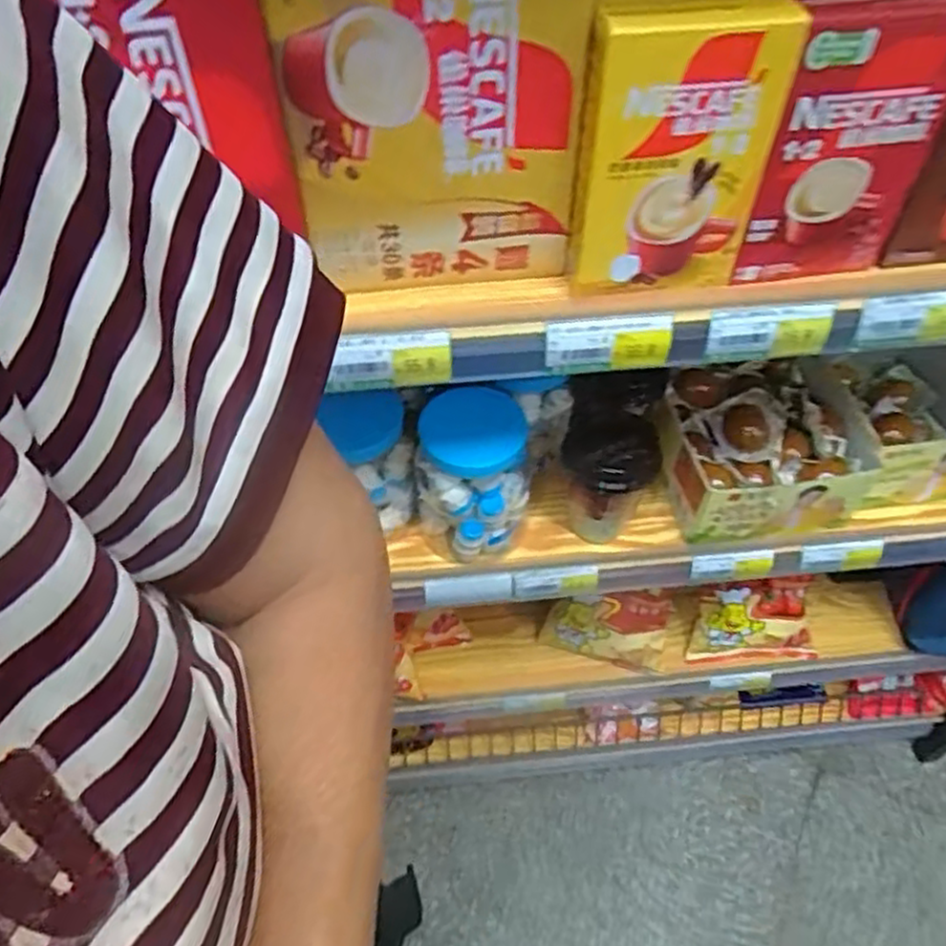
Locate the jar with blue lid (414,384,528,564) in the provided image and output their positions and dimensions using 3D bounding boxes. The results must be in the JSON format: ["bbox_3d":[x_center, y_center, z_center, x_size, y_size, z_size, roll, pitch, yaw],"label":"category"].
[{"bbox_3d":[-0.001,0.003,0.662,0.102,0.147,0.089,-5,52,-3],"label":"jar with blue lid"}]

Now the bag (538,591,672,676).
[{"bbox_3d":[0.164,0.197,0.927,0.149,0.114,0.045,3,52,3],"label":"bag"}]

